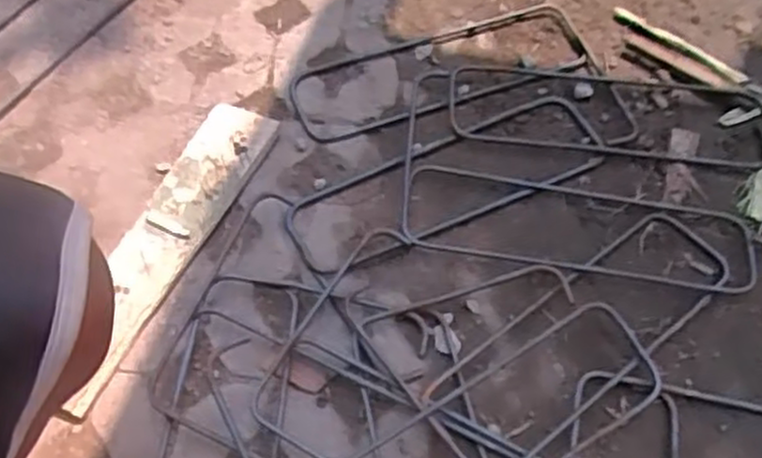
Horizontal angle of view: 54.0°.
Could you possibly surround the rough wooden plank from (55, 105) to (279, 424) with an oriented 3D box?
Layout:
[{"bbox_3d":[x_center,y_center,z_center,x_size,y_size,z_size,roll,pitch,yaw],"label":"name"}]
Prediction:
[{"bbox_3d":[-0.214,0.016,0.727,0.071,0.028,0.345,23,62,11],"label":"rough wooden plank"}]

